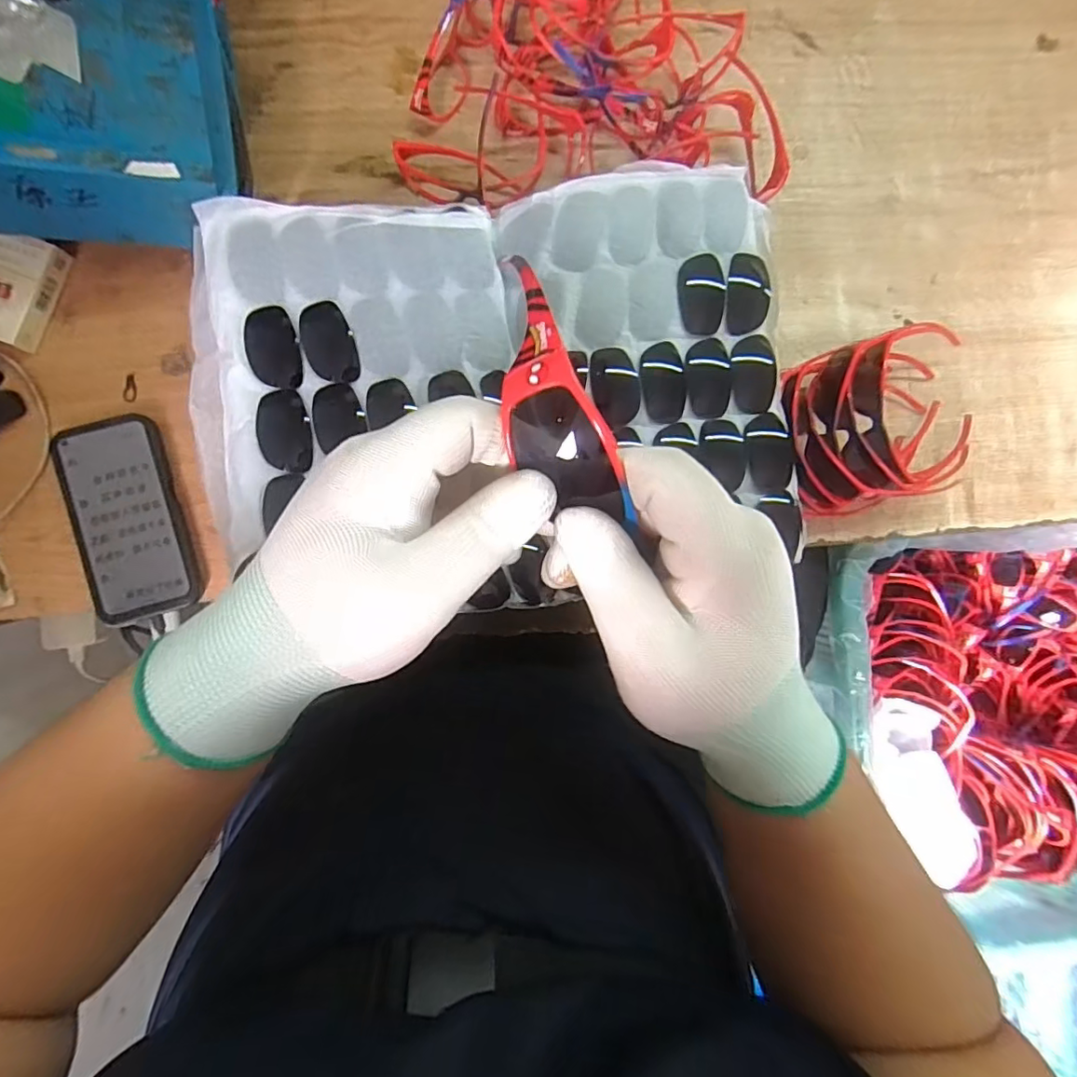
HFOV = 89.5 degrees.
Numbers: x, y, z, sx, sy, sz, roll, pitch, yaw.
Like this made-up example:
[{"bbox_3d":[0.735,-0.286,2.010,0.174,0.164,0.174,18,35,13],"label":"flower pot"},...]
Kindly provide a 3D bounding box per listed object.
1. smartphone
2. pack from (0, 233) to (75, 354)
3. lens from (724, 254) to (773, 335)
[{"bbox_3d":[-0.342,-0.017,0.449,0.082,0.012,0.165,-15,90,-4],"label":"smartphone"},{"bbox_3d":[-0.431,-0.203,0.443,0.055,0.027,0.085,19,87,-3],"label":"pack"},{"bbox_3d":[0.151,-0.174,0.391,0.032,0.013,0.053,3,88,-4],"label":"lens"}]

